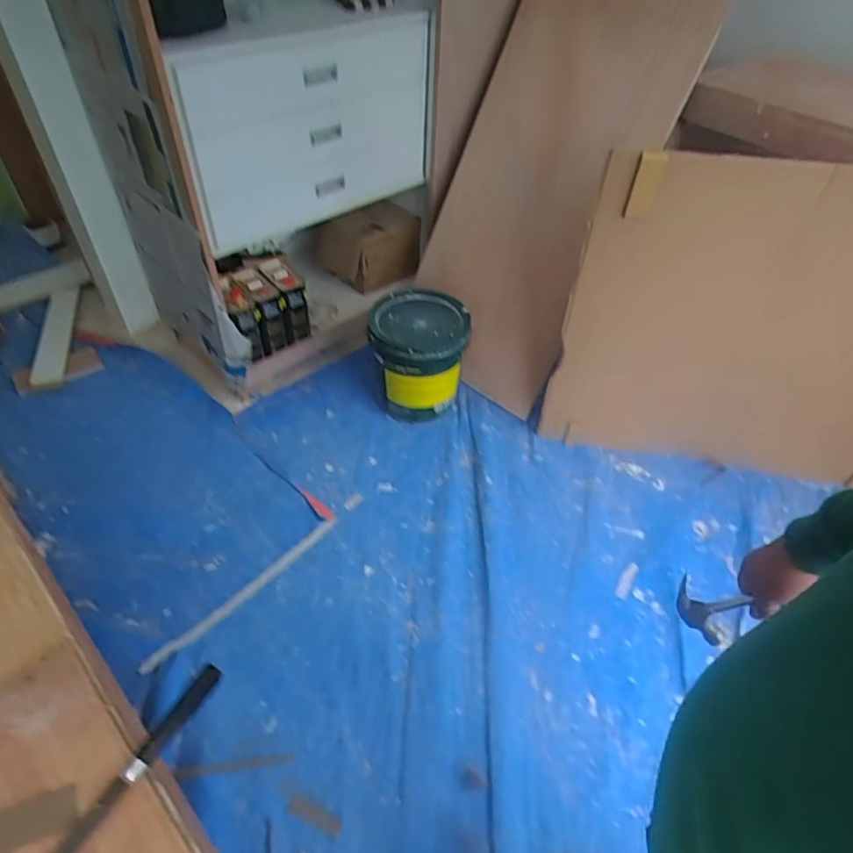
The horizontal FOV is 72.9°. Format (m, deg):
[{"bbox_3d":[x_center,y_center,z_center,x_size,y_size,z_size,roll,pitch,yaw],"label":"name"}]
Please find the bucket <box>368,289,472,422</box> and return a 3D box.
[{"bbox_3d":[-0.019,-0.227,1.845,0.284,0.316,0.310,1,45,-1],"label":"bucket"}]

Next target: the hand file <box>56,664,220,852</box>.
[{"bbox_3d":[-0.324,0.382,0.574,0.023,0.021,0.318,23,49,20],"label":"hand file"}]

